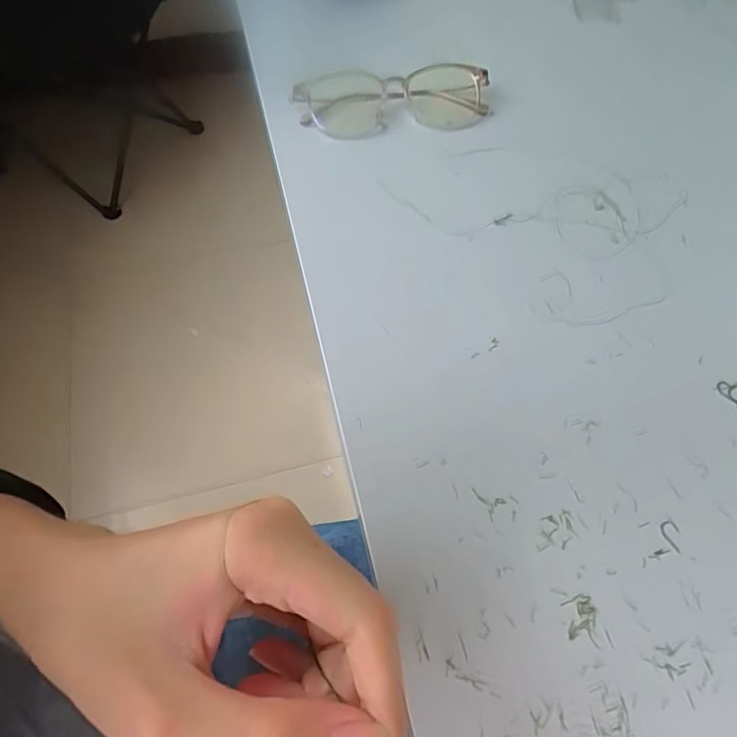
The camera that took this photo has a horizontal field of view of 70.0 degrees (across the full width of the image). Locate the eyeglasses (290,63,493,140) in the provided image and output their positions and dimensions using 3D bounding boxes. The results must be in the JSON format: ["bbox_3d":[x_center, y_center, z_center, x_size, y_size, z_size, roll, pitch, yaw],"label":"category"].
[{"bbox_3d":[0.019,-0.175,0.349,0.129,0.032,0.037,-9,61,-7],"label":"eyeglasses"}]

